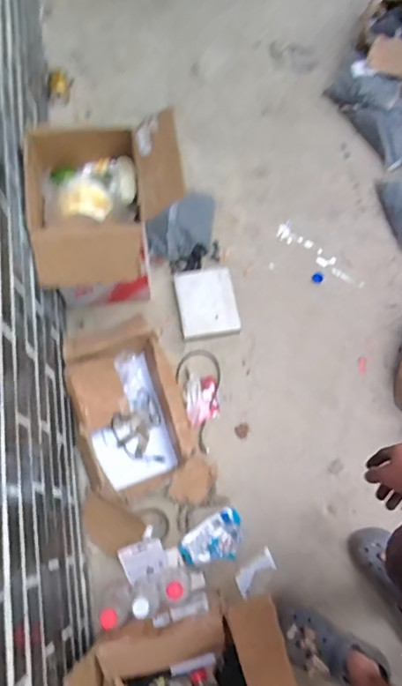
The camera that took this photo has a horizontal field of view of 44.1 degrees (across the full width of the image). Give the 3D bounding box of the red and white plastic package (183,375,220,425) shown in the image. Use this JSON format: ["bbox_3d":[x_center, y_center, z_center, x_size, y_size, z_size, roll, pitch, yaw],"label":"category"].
[{"bbox_3d":[0.003,0.142,1.250,0.080,0.023,0.116,-8,72,-4],"label":"red and white plastic package"}]

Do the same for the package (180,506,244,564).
[{"bbox_3d":[0.032,0.460,1.150,0.155,0.014,0.100,-33,75,-11],"label":"package"}]

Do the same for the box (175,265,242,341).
[{"bbox_3d":[0.016,-0.110,1.329,0.152,0.025,0.195,-9,72,-4],"label":"box"}]

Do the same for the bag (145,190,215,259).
[{"bbox_3d":[-0.044,-0.318,1.360,0.218,0.098,0.138,-20,73,-8],"label":"bag"}]

